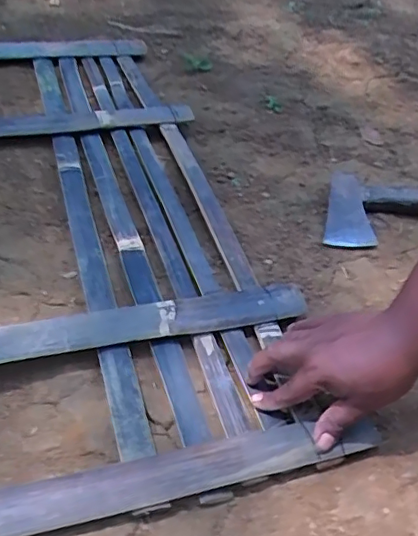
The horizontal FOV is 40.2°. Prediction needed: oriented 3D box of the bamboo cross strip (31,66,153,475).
[{"bbox_3d":[-0.171,-0.097,0.737,0.033,0.014,0.752,-10,46,-16],"label":"bamboo cross strip"}]

